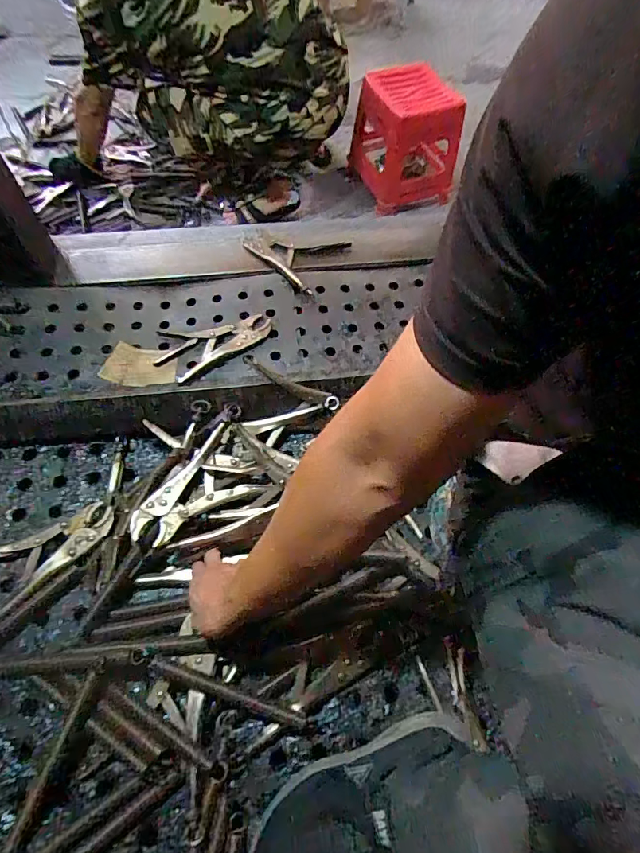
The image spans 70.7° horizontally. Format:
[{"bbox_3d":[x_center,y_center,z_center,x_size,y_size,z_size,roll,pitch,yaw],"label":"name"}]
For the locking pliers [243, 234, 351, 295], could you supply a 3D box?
[{"bbox_3d":[-0.059,-0.360,0.918,0.187,0.022,0.158,27,66,11],"label":"locking pliers"}]

